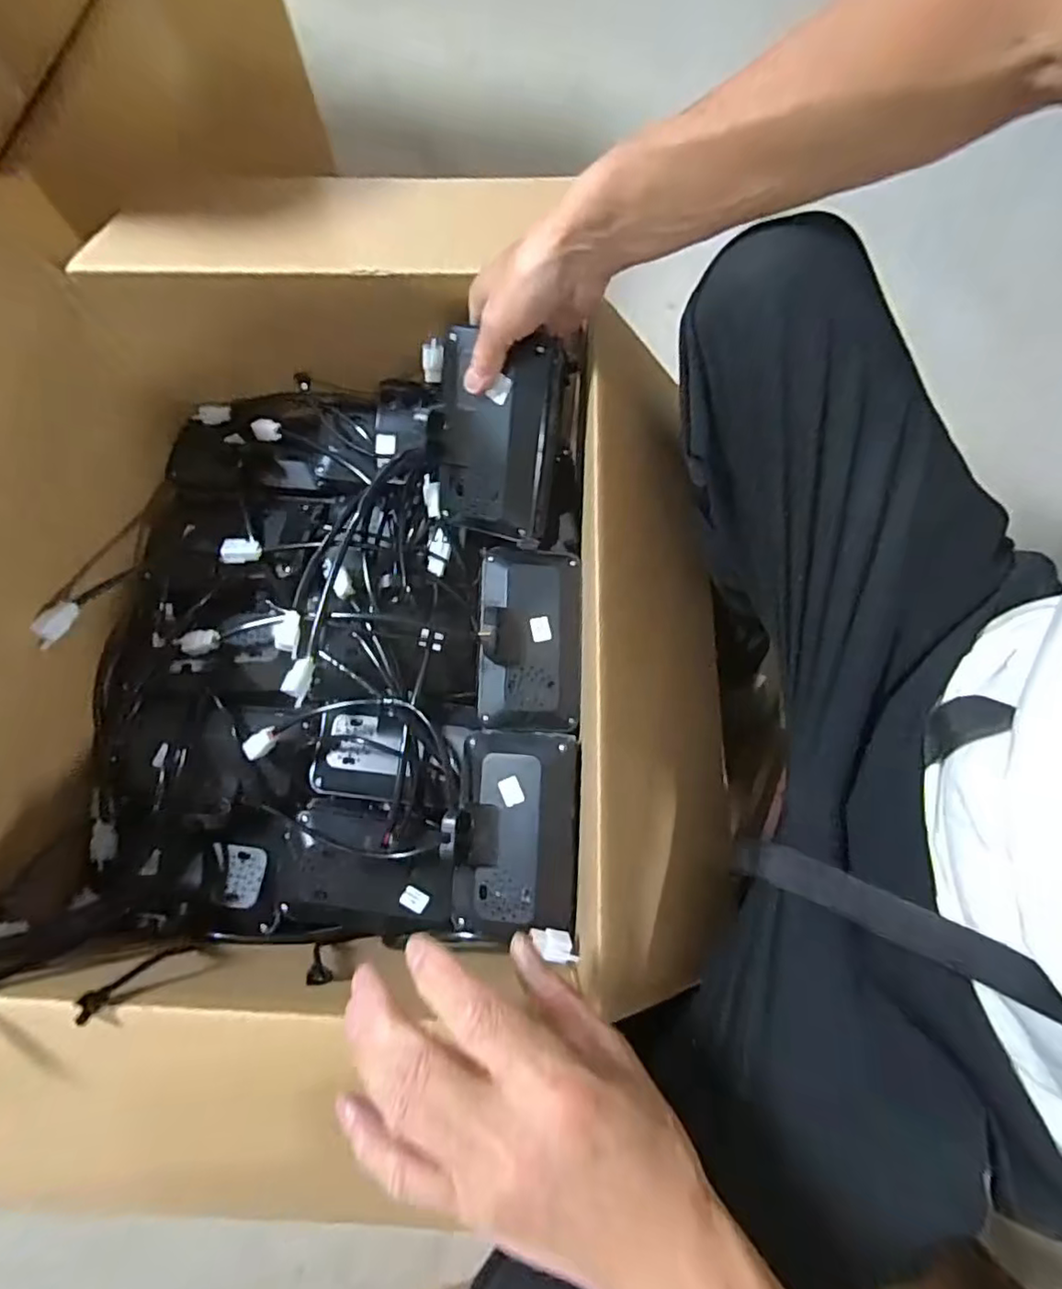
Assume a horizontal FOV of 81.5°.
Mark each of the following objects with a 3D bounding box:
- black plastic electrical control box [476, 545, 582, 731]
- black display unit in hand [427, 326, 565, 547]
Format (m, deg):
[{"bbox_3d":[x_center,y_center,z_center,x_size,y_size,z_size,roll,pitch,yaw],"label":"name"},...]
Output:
[{"bbox_3d":[-0.002,-0.009,0.545,0.088,0.039,0.164,1,75,1],"label":"black plastic electrical control box"},{"bbox_3d":[-0.029,-0.171,0.515,0.099,0.047,0.157,9,119,2],"label":"black display unit in hand"}]

